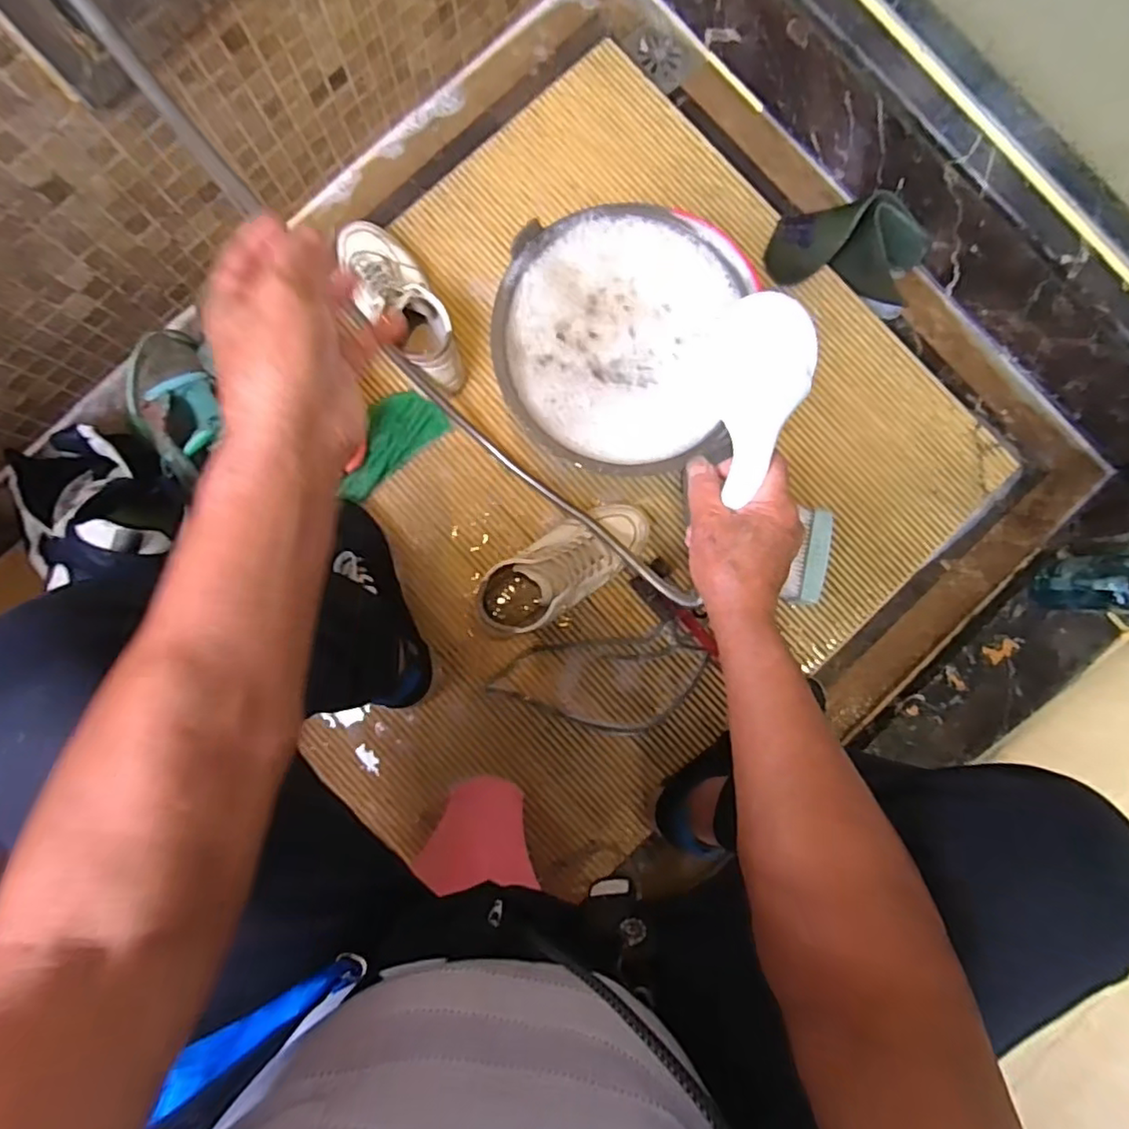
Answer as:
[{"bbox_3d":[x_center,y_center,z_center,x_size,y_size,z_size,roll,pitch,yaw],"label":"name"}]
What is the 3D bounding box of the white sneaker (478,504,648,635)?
[{"bbox_3d":[-0.003,0.002,0.732,0.232,0.093,0.089,-35,87,-4],"label":"white sneaker"}]

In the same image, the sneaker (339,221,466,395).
[{"bbox_3d":[-0.205,-0.325,0.771,0.087,0.098,0.246,-27,87,-3],"label":"sneaker"}]

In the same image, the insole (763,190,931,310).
[{"bbox_3d":[0.369,-0.414,0.808,0.192,0.053,0.122,17,85,0],"label":"insole"}]

